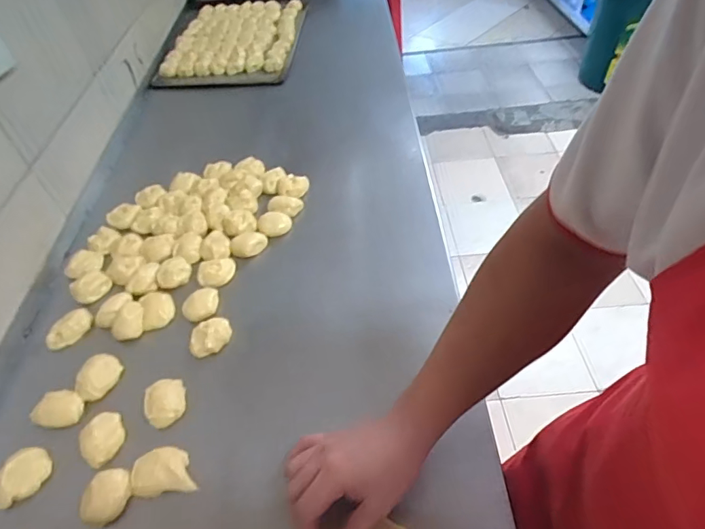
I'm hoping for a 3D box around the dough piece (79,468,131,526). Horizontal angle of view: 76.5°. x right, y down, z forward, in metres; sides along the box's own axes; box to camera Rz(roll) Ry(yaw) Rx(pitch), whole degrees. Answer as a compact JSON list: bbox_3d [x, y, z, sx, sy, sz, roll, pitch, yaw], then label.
[{"bbox_3d":[-0.260,0.248,0.477,0.046,0.022,0.052,21,54,22],"label":"dough piece"}]

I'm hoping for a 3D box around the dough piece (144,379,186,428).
[{"bbox_3d":[-0.225,0.163,0.536,0.045,0.020,0.058,-19,50,-11],"label":"dough piece"}]

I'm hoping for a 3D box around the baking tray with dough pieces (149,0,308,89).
[{"bbox_3d":[-0.335,-0.619,1.214,0.385,0.044,0.484,0,49,6],"label":"baking tray with dough pieces"}]

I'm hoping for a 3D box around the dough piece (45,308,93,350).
[{"bbox_3d":[-0.393,0.090,0.621,0.062,0.028,0.036,-34,54,-22],"label":"dough piece"}]

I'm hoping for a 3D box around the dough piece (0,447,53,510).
[{"bbox_3d":[-0.368,0.233,0.496,0.044,0.019,0.058,34,60,30],"label":"dough piece"}]

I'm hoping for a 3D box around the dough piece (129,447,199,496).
[{"bbox_3d":[-0.207,0.220,0.482,0.067,0.021,0.045,-10,49,-2],"label":"dough piece"}]

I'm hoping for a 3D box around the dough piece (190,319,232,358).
[{"bbox_3d":[-0.188,0.095,0.590,0.056,0.022,0.043,-23,50,-14],"label":"dough piece"}]

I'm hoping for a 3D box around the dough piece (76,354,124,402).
[{"bbox_3d":[-0.323,0.139,0.564,0.044,0.017,0.055,33,59,30],"label":"dough piece"}]

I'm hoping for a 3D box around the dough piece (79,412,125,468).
[{"bbox_3d":[-0.289,0.197,0.513,0.048,0.011,0.058,-30,53,-19],"label":"dough piece"}]

